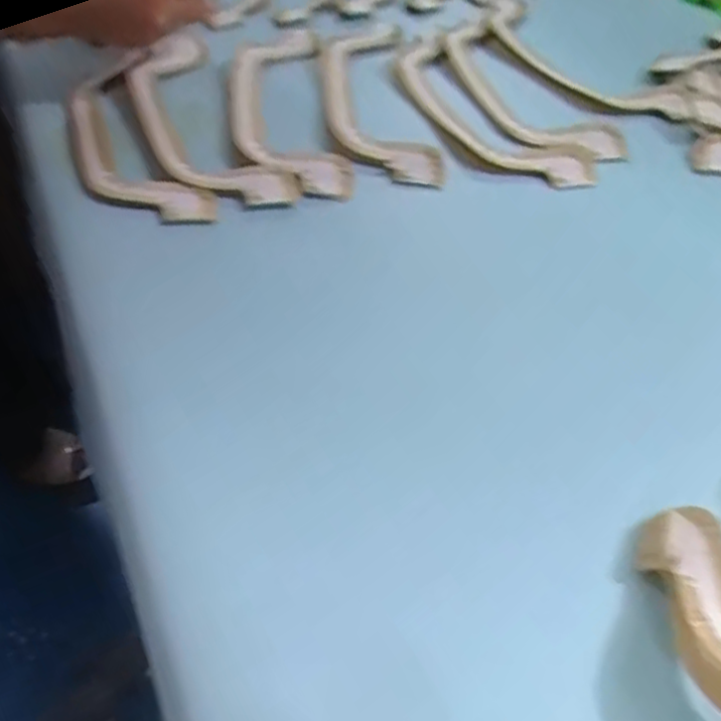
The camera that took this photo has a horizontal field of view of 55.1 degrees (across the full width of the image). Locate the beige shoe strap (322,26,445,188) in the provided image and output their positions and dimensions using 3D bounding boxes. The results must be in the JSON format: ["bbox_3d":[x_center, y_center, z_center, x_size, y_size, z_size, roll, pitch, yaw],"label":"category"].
[{"bbox_3d":[0.010,-0.234,0.611,0.083,0.023,0.257,-4,49,-5],"label":"beige shoe strap"}]

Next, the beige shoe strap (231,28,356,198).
[{"bbox_3d":[-0.066,-0.220,0.580,0.086,0.020,0.238,-3,53,-12],"label":"beige shoe strap"}]

